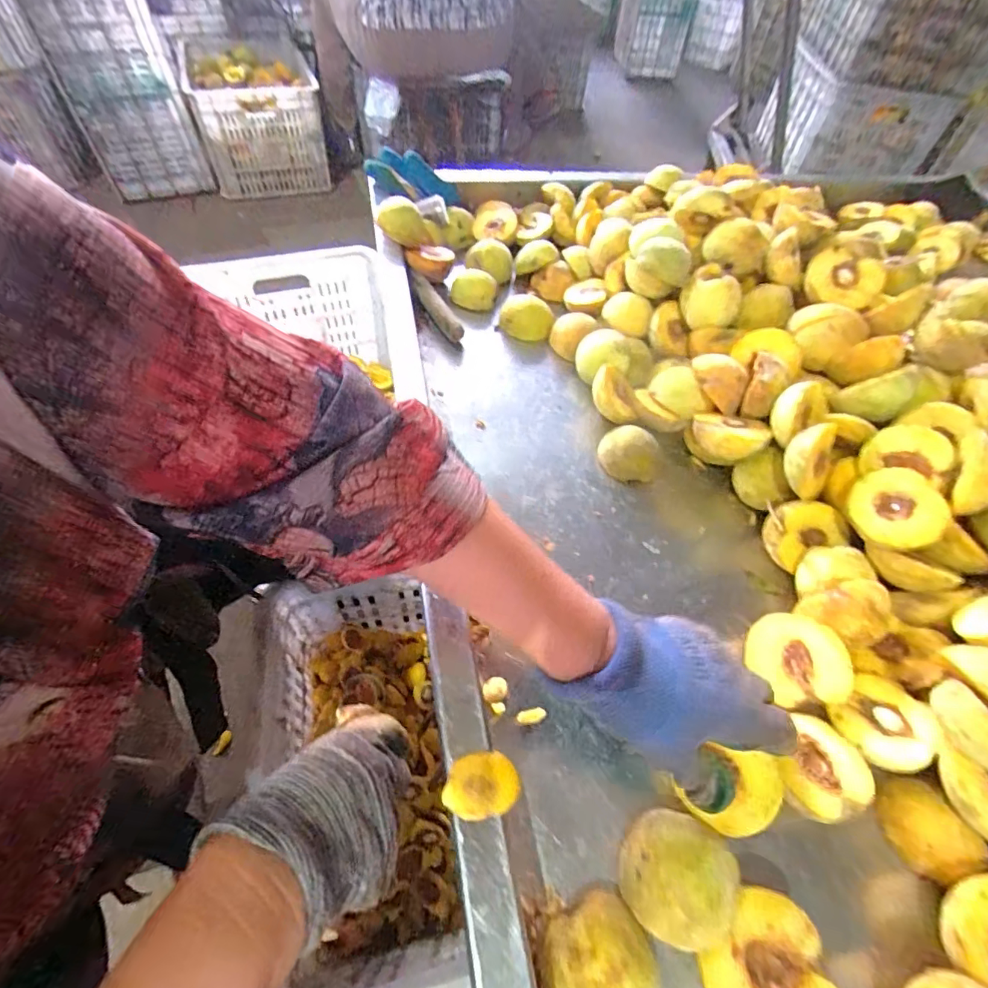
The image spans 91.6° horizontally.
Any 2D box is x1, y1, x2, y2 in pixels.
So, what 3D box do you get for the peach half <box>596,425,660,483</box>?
[{"bbox_3d":[0.130,-0.039,0.457,0.056,0.024,0.051,29,57,15],"label":"peach half"}]

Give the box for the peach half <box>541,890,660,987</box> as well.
[{"bbox_3d":[0.054,0.243,0.240,0.057,0.030,0.058,3,54,-4],"label":"peach half"}]

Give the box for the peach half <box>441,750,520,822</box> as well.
[{"bbox_3d":[-0.007,0.149,0.247,0.039,0.012,0.029,-6,55,-10],"label":"peach half"}]

